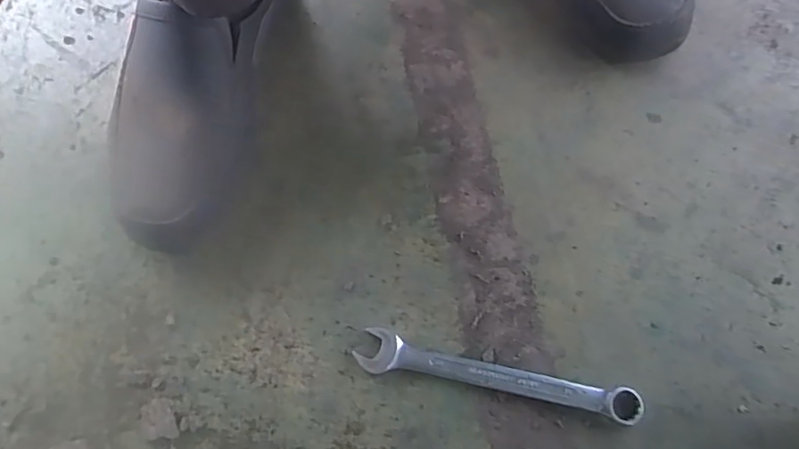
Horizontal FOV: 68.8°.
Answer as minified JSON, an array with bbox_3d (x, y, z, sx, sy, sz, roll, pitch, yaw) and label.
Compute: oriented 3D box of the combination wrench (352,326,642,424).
[{"bbox_3d":[0.058,0.089,0.351,0.164,0.015,0.026,10,71,7],"label":"combination wrench"}]

